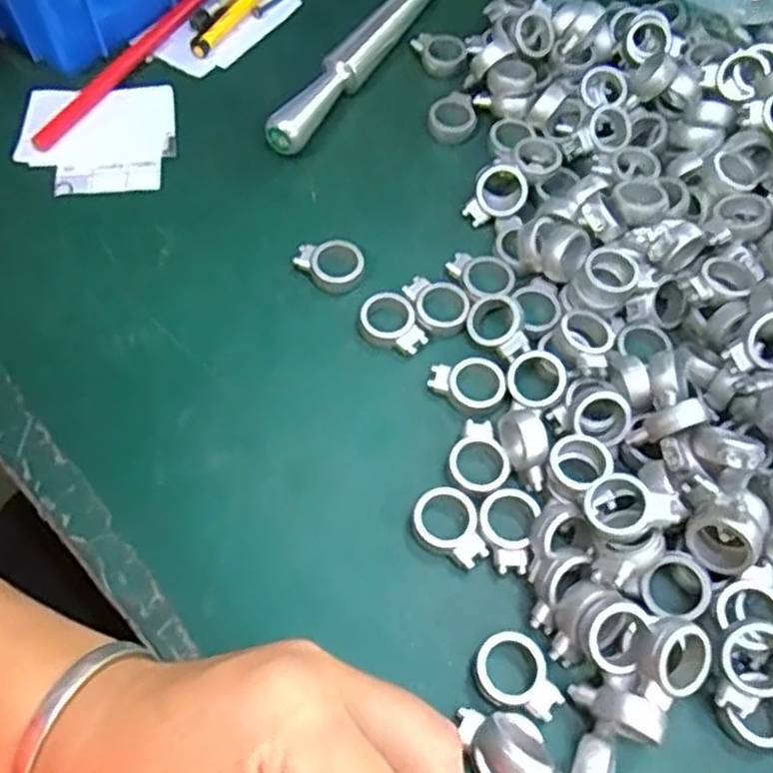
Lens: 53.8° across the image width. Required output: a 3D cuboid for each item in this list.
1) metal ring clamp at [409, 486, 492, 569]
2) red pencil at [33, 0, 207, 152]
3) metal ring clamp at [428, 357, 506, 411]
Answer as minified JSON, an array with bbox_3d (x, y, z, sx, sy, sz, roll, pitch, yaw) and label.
[{"bbox_3d":[0.026,0.058,0.312,0.026,0.007,0.034,-32,68,-16],"label":"metal ring clamp"},{"bbox_3d":[-0.145,-0.191,0.438,0.011,0.008,0.162,30,66,14],"label":"red pencil"},{"bbox_3d":[0.036,-0.001,0.343,0.033,0.007,0.025,7,63,2],"label":"metal ring clamp"}]

